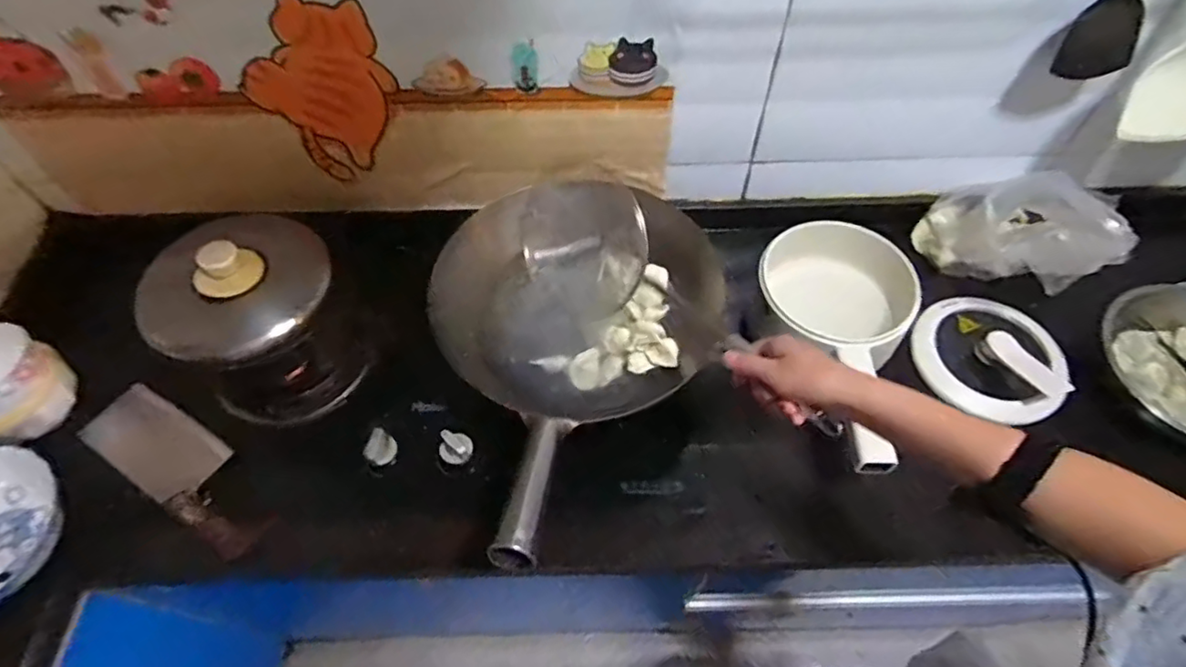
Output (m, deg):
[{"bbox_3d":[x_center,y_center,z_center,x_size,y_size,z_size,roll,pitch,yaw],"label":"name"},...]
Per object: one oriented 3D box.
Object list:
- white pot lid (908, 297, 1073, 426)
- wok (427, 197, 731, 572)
[{"bbox_3d":[0.548,0.015,0.845,0.185,0.051,0.189,0,57,0],"label":"white pot lid"},{"bbox_3d":[-0.032,0.031,0.704,0.270,0.137,0.466,12,57,8],"label":"wok"}]

